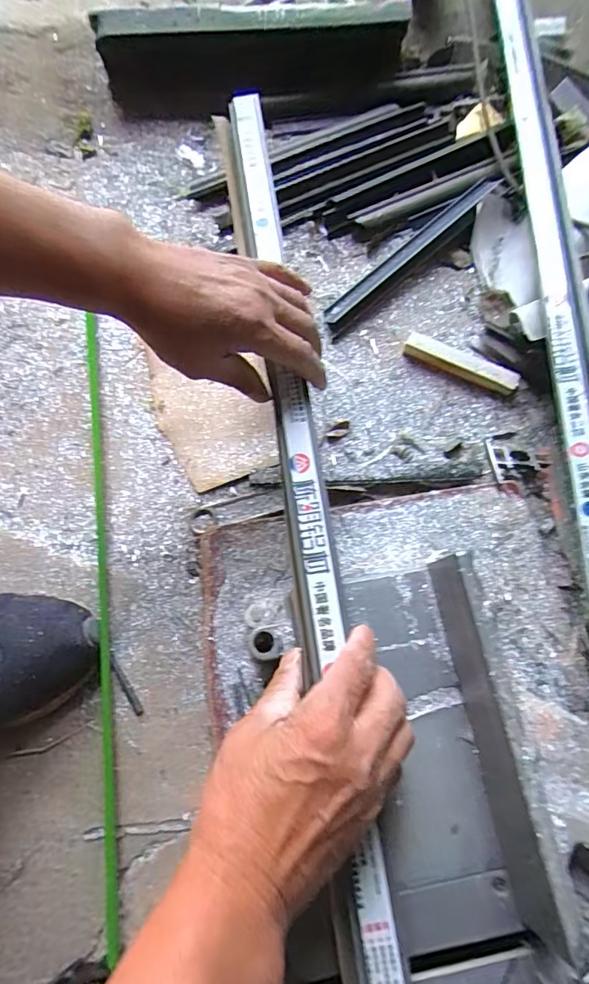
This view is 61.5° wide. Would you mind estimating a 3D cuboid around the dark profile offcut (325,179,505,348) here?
[{"bbox_3d":[0.138,-0.279,0.581,0.271,0.031,0.042,-41,78,-11],"label":"dark profile offcut"}]

